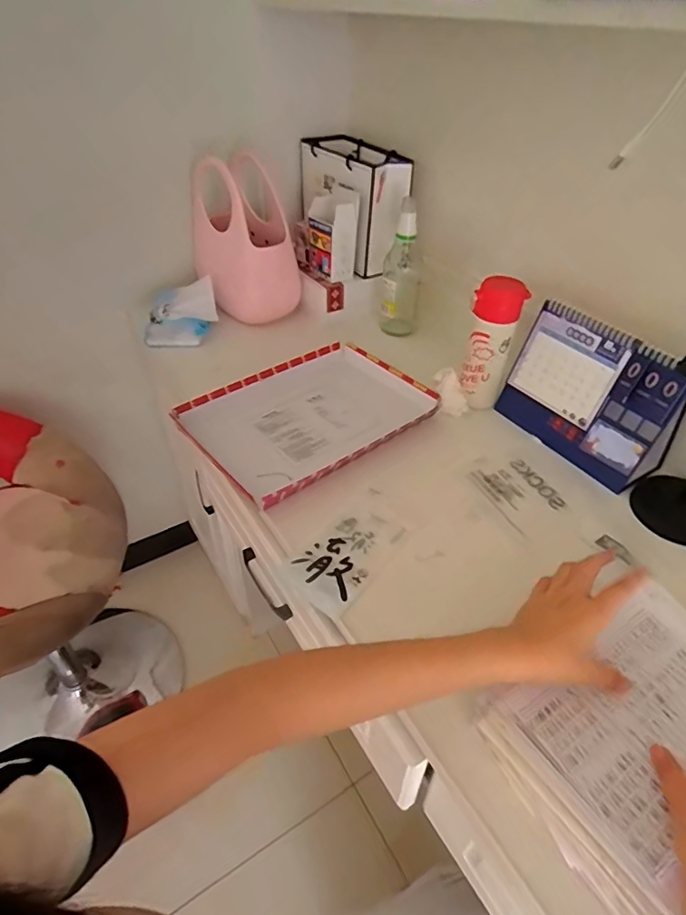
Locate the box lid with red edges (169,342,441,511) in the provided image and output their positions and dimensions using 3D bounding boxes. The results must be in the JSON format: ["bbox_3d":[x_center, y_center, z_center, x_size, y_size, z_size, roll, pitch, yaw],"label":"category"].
[{"bbox_3d":[-0.051,-0.070,0.788,0.343,0.031,0.242,-29,50,-29],"label":"box lid with red edges"}]

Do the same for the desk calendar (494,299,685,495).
[{"bbox_3d":[0.341,-0.089,0.712,0.092,0.170,0.219,-23,47,-25],"label":"desk calendar"}]

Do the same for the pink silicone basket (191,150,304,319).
[{"bbox_3d":[-0.193,-0.413,0.977,0.175,0.253,0.204,-13,44,-15],"label":"pink silicone basket"}]

